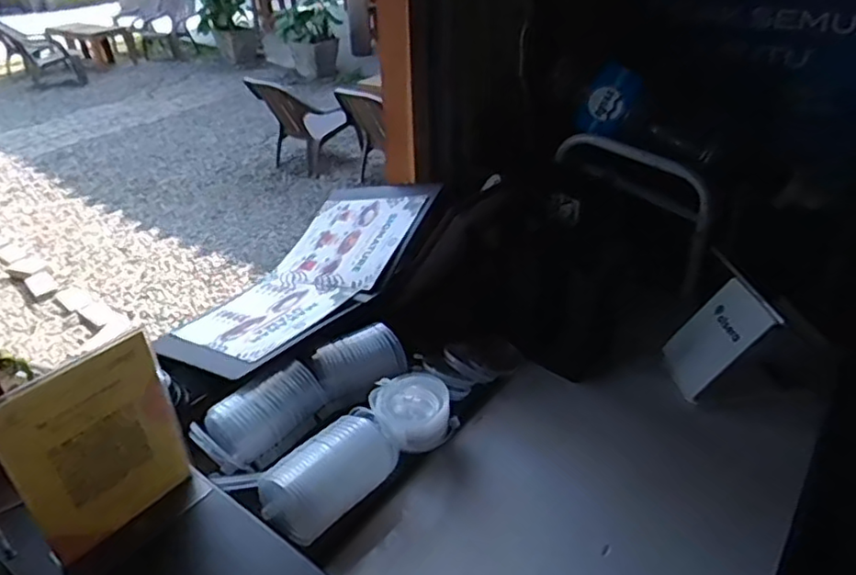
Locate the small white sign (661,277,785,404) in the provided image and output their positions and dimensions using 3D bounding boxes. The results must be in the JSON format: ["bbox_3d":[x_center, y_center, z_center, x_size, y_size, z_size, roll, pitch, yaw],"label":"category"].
[{"bbox_3d":[0.413,0.068,0.892,0.015,0.171,0.110,21,35,-18],"label":"small white sign"}]

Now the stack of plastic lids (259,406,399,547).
[{"bbox_3d":[-0.115,0.227,0.750,0.089,0.086,0.156,26,42,35],"label":"stack of plastic lids"}]

